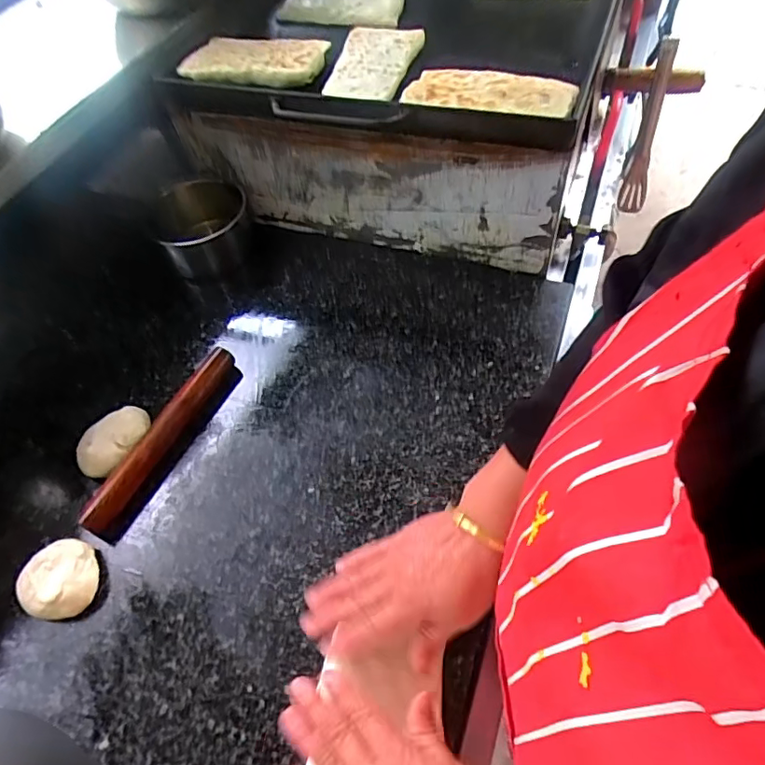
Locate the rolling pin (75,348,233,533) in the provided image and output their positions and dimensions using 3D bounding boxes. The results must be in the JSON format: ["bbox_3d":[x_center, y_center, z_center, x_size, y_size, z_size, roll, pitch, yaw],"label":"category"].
[{"bbox_3d":[-0.230,0.055,0.577,0.029,0.036,0.229,19,59,16],"label":"rolling pin"}]

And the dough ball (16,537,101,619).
[{"bbox_3d":[-0.292,0.180,0.495,0.062,0.034,0.065,-2,55,3],"label":"dough ball"}]

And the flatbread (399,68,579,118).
[{"bbox_3d":[0.114,-0.311,0.574,0.175,0.013,0.070,7,61,11],"label":"flatbread"}]

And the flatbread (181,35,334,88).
[{"bbox_3d":[-0.156,-0.394,0.659,0.163,0.025,0.086,7,61,11],"label":"flatbread"}]

